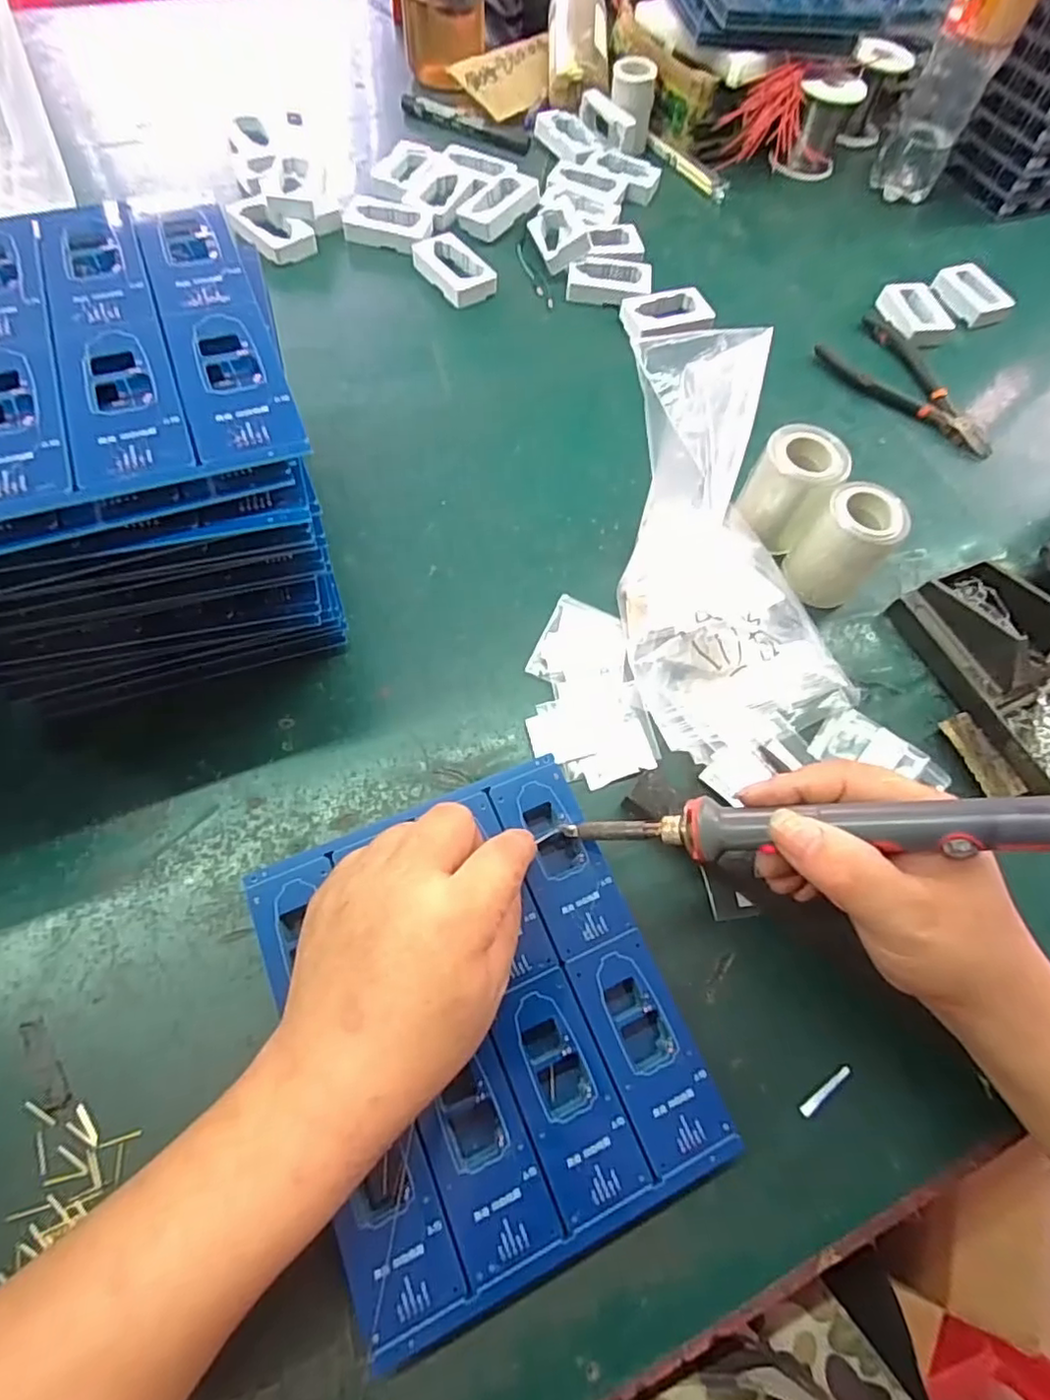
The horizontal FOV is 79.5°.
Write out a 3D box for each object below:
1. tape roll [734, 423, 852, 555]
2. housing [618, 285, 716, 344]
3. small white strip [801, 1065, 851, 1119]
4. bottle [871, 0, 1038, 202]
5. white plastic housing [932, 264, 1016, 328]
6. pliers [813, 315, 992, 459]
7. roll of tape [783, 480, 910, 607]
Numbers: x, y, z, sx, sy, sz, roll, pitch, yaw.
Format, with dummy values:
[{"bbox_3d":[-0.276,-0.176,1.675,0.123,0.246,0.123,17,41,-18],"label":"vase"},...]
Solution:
[{"bbox_3d":[0.172,-0.134,0.409,0.051,0.066,0.041,37,67,14],"label":"tape roll"},{"bbox_3d":[0.117,-0.316,0.518,0.076,0.013,0.048,-16,65,-11],"label":"housing"},{"bbox_3d":[0.141,0.183,0.295,0.031,0.004,0.005,-35,70,-18],"label":"small white strip"},{"bbox_3d":[0.396,-0.582,0.551,0.064,0.243,0.064,30,66,11],"label":"bottle"},{"bbox_3d":[0.402,-0.365,0.568,0.050,0.014,0.067,-21,66,-13],"label":"white plastic housing"},{"bbox_3d":[0.319,-0.256,0.515,0.088,0.013,0.156,-35,70,-18],"label":"pliers"},{"bbox_3d":[0.198,-0.096,0.394,0.046,0.067,0.041,43,69,16],"label":"roll of tape"}]

